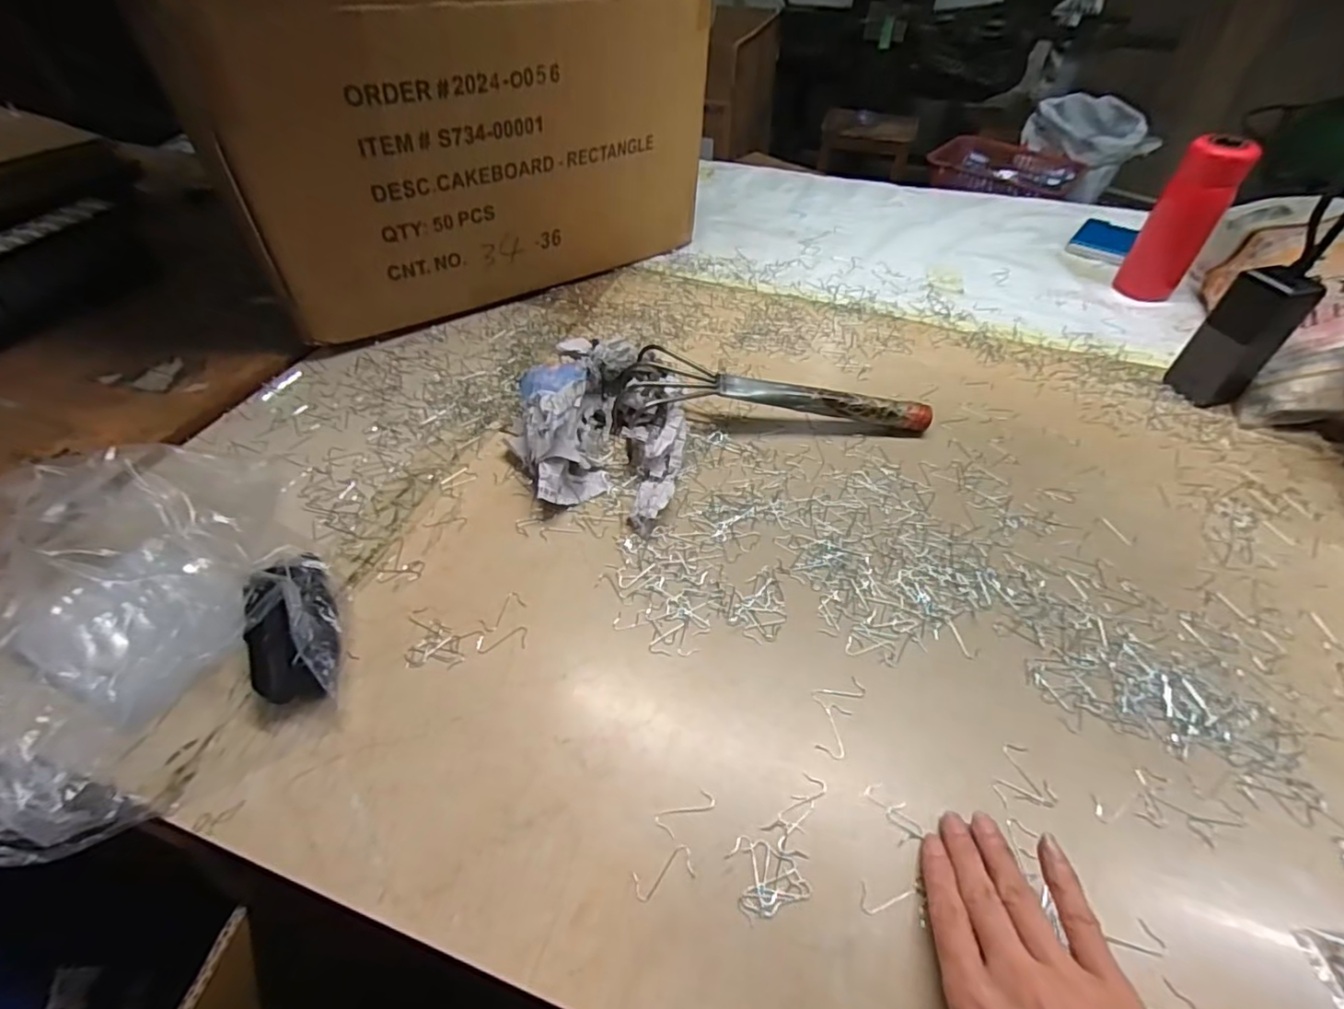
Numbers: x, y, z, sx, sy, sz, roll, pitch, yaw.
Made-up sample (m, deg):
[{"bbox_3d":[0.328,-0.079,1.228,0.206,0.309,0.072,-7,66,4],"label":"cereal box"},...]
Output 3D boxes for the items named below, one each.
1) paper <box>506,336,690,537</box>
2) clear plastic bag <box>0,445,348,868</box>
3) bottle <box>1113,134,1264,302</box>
[{"bbox_3d":[-0.062,-0.091,0.568,0.161,0.062,0.231,10,49,9],"label":"paper"},{"bbox_3d":[-0.367,0.066,0.403,0.219,0.084,0.262,-31,55,-25],"label":"clear plastic bag"},{"bbox_3d":[0.650,-0.361,0.760,0.072,0.180,0.068,35,57,27],"label":"bottle"}]

